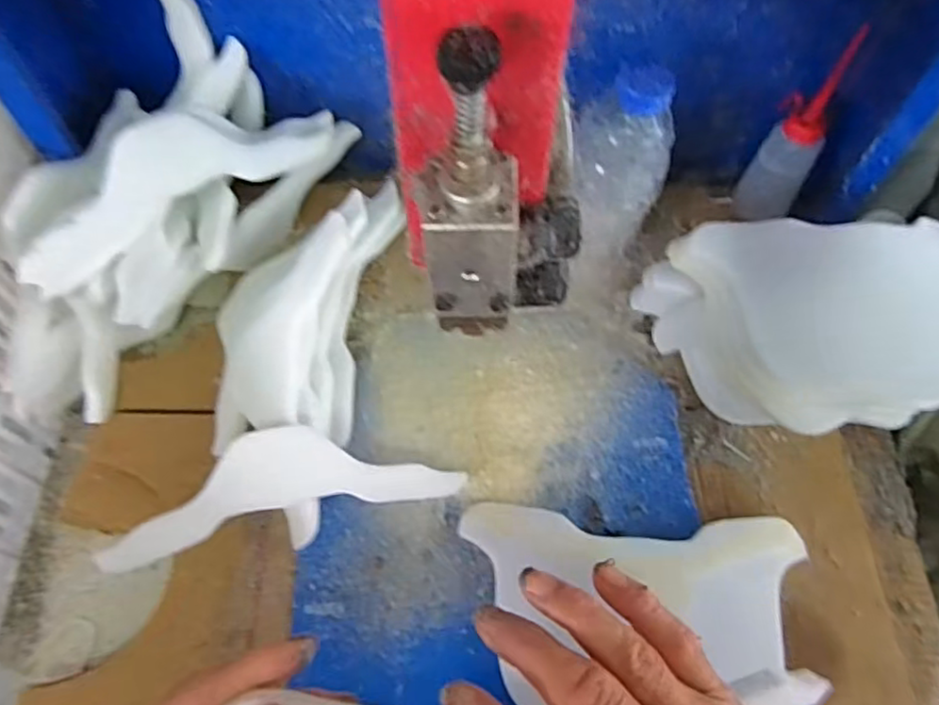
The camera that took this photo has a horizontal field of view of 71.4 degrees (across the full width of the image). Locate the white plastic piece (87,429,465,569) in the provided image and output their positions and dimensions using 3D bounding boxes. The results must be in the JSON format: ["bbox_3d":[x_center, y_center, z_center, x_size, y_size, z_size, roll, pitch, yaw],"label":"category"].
[{"bbox_3d":[-0.135,0.093,0.477,0.246,0.030,0.077,-14,98,-14],"label":"white plastic piece"}]

